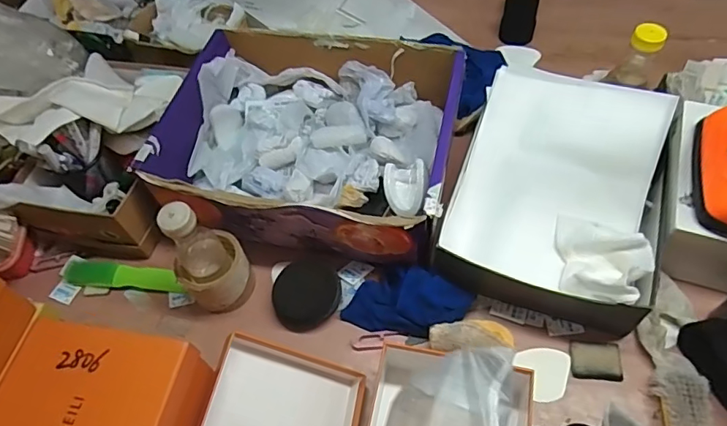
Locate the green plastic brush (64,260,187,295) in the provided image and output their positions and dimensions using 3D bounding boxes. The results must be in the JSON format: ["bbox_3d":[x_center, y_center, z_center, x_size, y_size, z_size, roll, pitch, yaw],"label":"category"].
[{"bbox_3d":[-0.348,0.093,0.741,0.193,0.021,0.035,7,58,9],"label":"green plastic brush"}]

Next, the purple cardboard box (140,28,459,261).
[{"bbox_3d":[-0.074,-0.112,0.759,0.404,0.120,0.328,9,59,11],"label":"purple cardboard box"}]

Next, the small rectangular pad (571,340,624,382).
[{"bbox_3d":[0.289,0.182,0.629,0.058,0.013,0.047,5,58,8],"label":"small rectangular pad"}]

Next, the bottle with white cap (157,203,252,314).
[{"bbox_3d":[-0.202,0.056,0.651,0.086,0.179,0.079,-35,61,-16],"label":"bottle with white cap"}]

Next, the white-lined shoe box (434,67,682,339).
[{"bbox_3d":[0.268,-0.034,0.700,0.266,0.110,0.336,17,60,15],"label":"white-lined shoe box"}]

